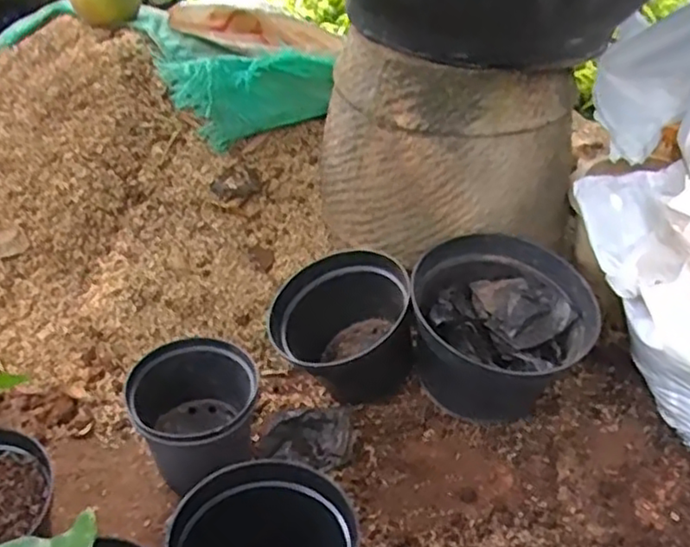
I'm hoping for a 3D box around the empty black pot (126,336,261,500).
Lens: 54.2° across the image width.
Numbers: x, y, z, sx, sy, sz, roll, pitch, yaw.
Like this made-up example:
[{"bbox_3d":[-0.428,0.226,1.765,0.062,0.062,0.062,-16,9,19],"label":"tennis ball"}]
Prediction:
[{"bbox_3d":[-0.176,0.172,0.806,0.142,0.122,0.135,0,40,0],"label":"empty black pot"}]

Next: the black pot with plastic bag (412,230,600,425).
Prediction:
[{"bbox_3d":[0.202,0.084,0.891,0.216,0.173,0.213,6,40,8],"label":"black pot with plastic bag"}]

